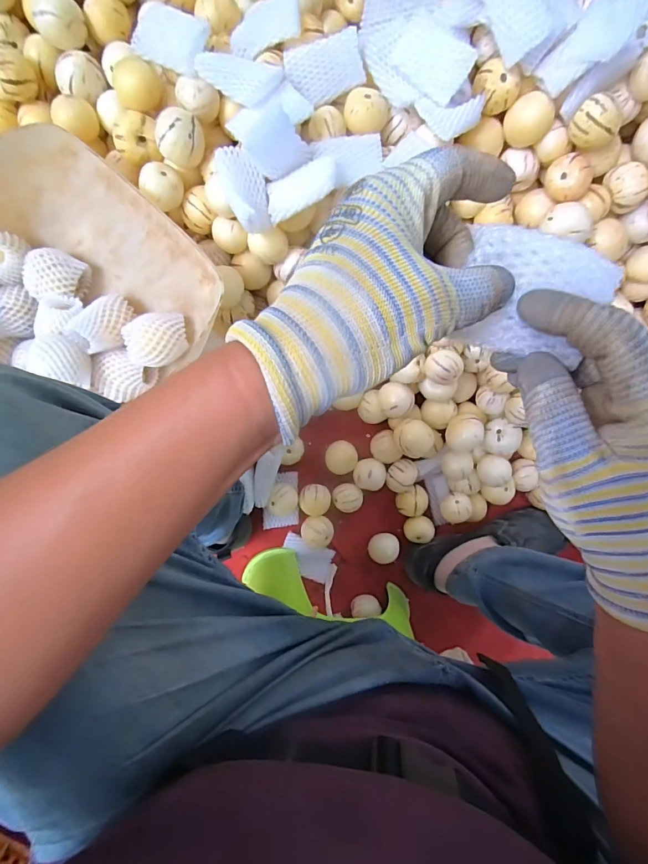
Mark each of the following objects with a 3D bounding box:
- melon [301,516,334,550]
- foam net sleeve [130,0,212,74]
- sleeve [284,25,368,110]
[{"bbox_3d":[-0.010,0.155,0.657,0.051,0.045,0.047,0,91,-4],"label":"melon"},{"bbox_3d":[-0.172,-0.438,0.468,0.091,0.014,0.055,32,104,13],"label":"foam net sleeve"},{"bbox_3d":[0.002,-0.408,0.470,0.086,0.016,0.051,-22,93,-3],"label":"sleeve"}]

